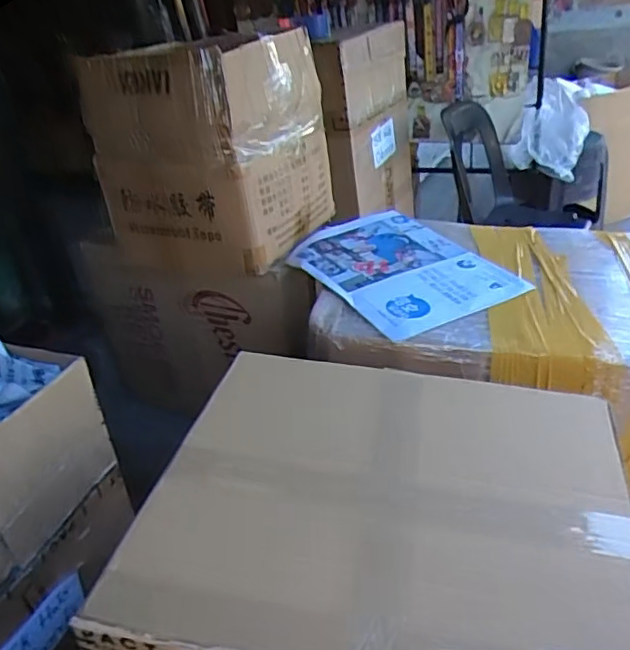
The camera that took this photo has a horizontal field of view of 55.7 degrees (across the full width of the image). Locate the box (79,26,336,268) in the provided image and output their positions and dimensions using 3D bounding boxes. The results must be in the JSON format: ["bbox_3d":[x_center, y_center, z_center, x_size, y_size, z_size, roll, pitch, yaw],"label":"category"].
[{"bbox_3d":[-0.206,-0.341,1.170,0.356,0.373,0.322,9,35,27],"label":"box"}]

